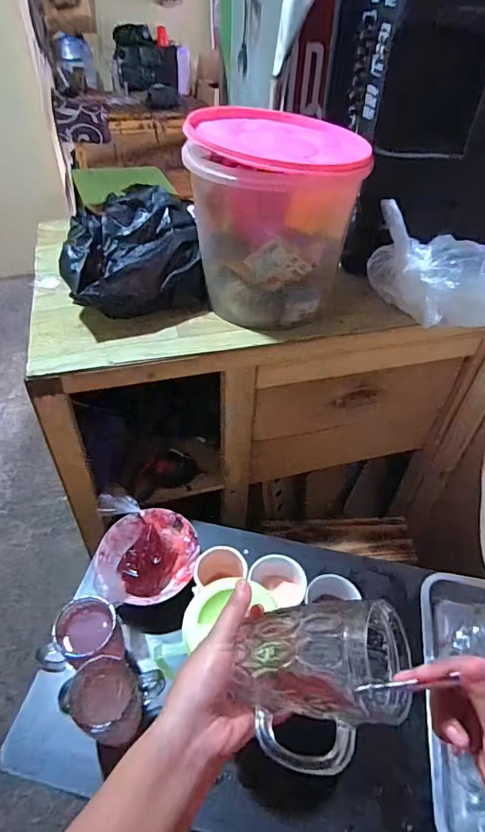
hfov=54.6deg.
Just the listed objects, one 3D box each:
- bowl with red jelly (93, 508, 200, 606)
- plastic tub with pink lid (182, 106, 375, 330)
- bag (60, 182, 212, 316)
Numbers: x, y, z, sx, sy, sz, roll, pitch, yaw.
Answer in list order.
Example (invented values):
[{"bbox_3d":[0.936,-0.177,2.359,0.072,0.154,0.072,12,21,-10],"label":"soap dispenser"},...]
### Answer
[{"bbox_3d":[-0.146,0.217,0.723,0.150,0.058,0.150,0,46,0],"label":"bowl with red jelly"},{"bbox_3d":[0.053,-0.293,0.704,0.228,0.234,0.215,13,47,12],"label":"plastic tub with pink lid"},{"bbox_3d":[-0.176,-0.255,0.747,0.208,0.127,0.186,-14,48,-13],"label":"bag"}]

